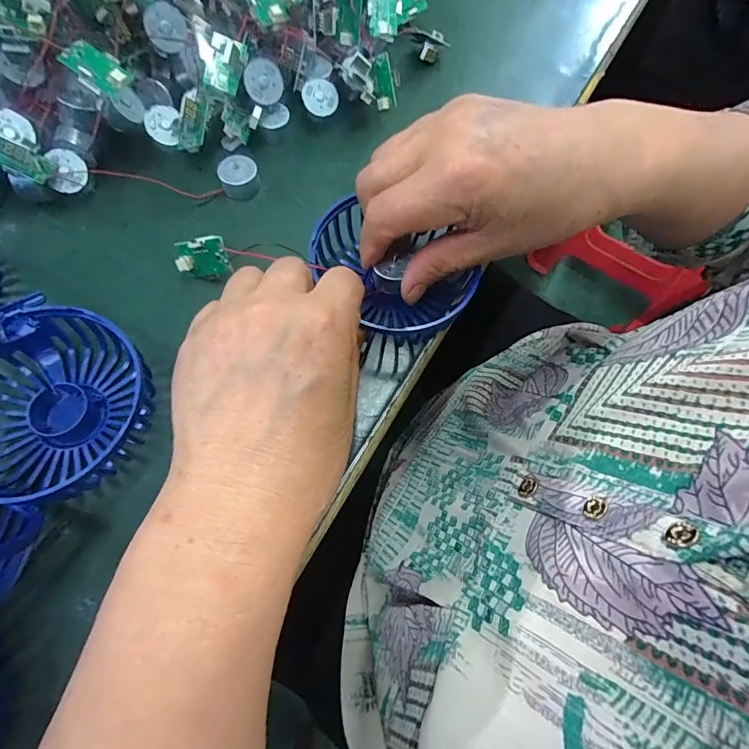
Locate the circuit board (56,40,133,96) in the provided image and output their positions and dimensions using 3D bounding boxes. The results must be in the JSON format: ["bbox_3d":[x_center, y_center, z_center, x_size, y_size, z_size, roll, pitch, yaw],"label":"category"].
[{"bbox_3d":[-0.150,-0.165,0.231,0.031,0.010,0.021,34,65,-10],"label":"circuit board"}]

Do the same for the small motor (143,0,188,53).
[{"bbox_3d":[-0.126,-0.210,0.258,0.023,0.023,0.012,-12,43,-12],"label":"small motor"}]

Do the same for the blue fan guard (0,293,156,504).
[{"bbox_3d":[-0.157,0.010,0.203,0.080,0.035,0.093,12,68,2],"label":"blue fan guard"}]

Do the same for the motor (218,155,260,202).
[{"bbox_3d":[-0.085,-0.124,0.268,0.023,0.016,0.020,-17,70,-9],"label":"motor"}]

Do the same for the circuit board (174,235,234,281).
[{"bbox_3d":[-0.096,-0.064,0.239,0.030,0.026,0.006,-1,39,10],"label":"circuit board"}]

